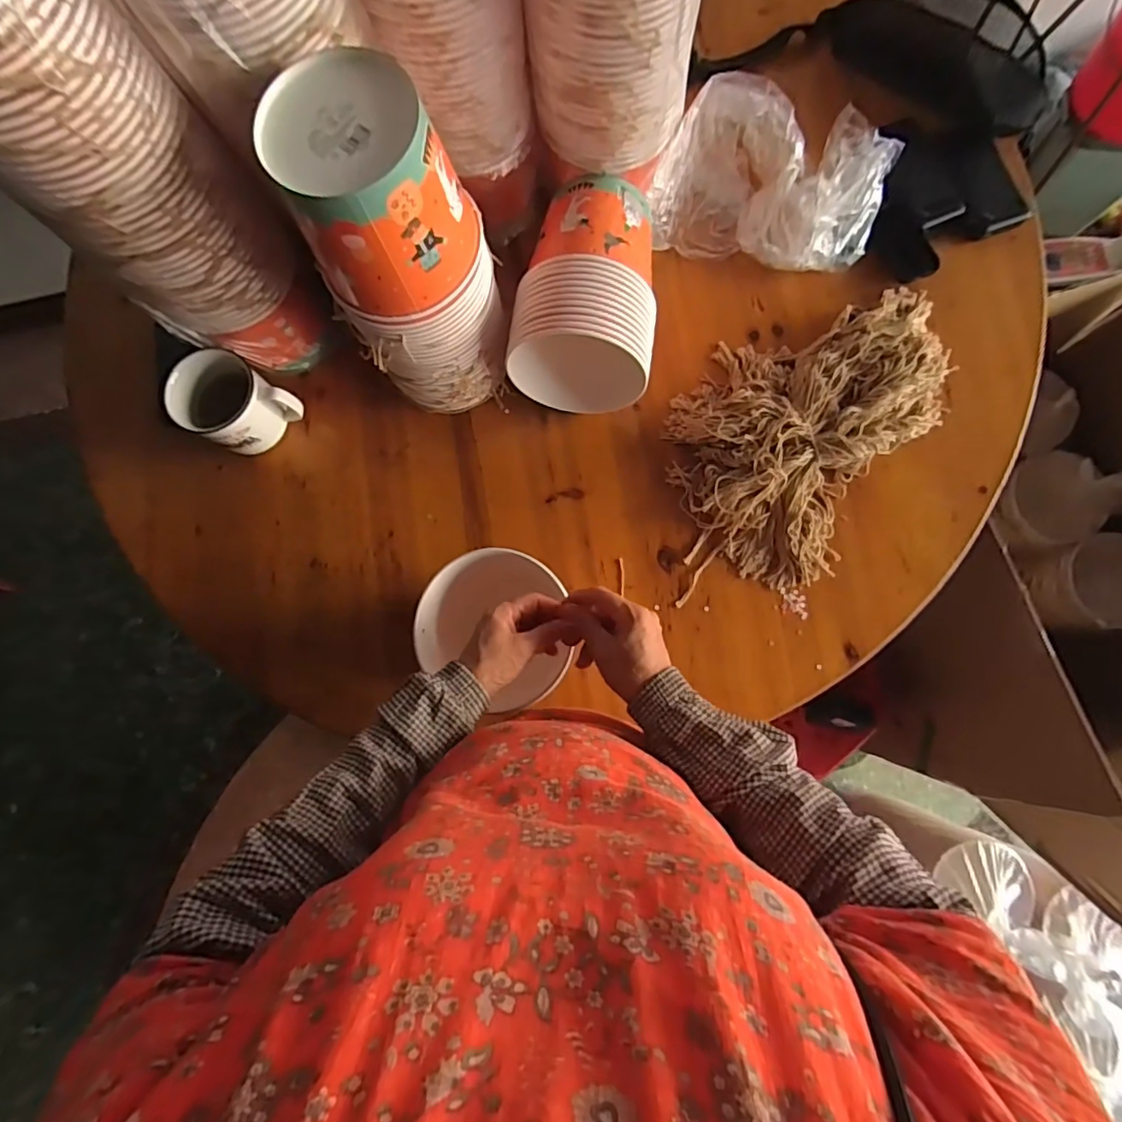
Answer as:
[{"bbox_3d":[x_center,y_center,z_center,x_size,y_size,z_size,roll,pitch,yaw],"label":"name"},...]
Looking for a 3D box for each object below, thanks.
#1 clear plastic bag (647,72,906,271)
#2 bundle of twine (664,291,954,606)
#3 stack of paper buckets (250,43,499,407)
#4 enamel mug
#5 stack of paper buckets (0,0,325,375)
[{"bbox_3d":[0.268,-0.494,0.709,0.274,0.110,0.189,12,82,5],"label":"clear plastic bag"},{"bbox_3d":[0.300,-0.179,0.688,0.271,0.056,0.443,38,85,8],"label":"bundle of twine"},{"bbox_3d":[-0.148,-0.290,0.585,0.158,0.343,0.135,-23,81,0],"label":"stack of paper buckets"},{"bbox_3d":[-0.411,-0.193,0.709,0.121,0.093,0.107,33,85,7],"label":"enamel mug"},{"bbox_3d":[-0.389,-0.346,0.524,0.144,0.421,0.156,41,86,8],"label":"stack of paper buckets"}]

